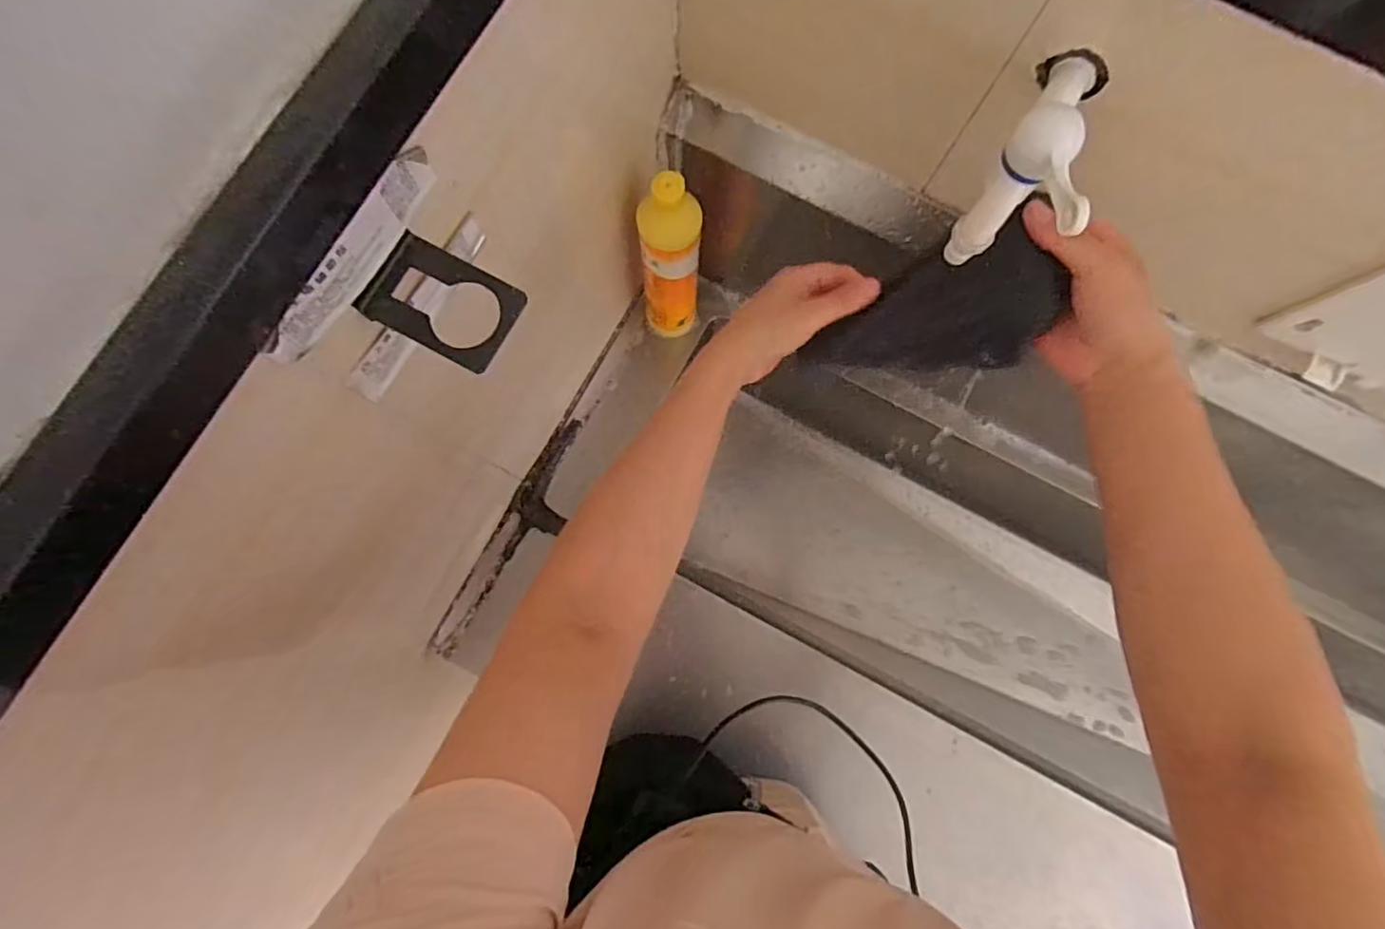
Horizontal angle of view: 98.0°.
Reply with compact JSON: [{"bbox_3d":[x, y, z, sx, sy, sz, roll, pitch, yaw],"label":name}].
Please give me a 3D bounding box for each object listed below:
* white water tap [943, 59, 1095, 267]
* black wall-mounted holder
[{"bbox_3d":[0.189,-0.173,0.335,0.037,0.093,0.128,24,81,3],"label":"white water tap"},{"bbox_3d":[-0.121,-0.080,0.295,0.067,0.016,0.047,29,81,3],"label":"black wall-mounted holder"}]

